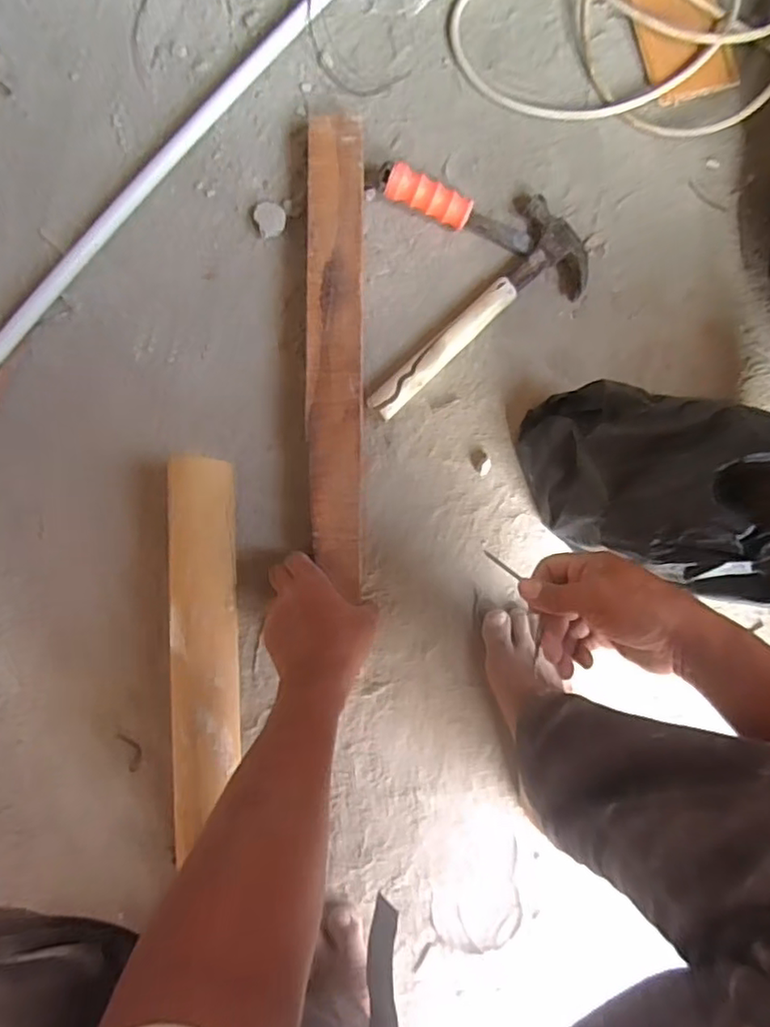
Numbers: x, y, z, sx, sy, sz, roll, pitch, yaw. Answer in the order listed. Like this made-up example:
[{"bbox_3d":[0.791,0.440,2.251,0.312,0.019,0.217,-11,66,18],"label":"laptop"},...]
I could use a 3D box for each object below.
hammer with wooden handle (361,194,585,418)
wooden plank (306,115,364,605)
[{"bbox_3d":[0.101,-0.193,0.638,0.092,0.026,0.276,44,87,-3],"label":"hammer with wooden handle"},{"bbox_3d":[-0.047,-0.154,0.603,0.059,0.038,0.440,-1,91,-7],"label":"wooden plank"}]

